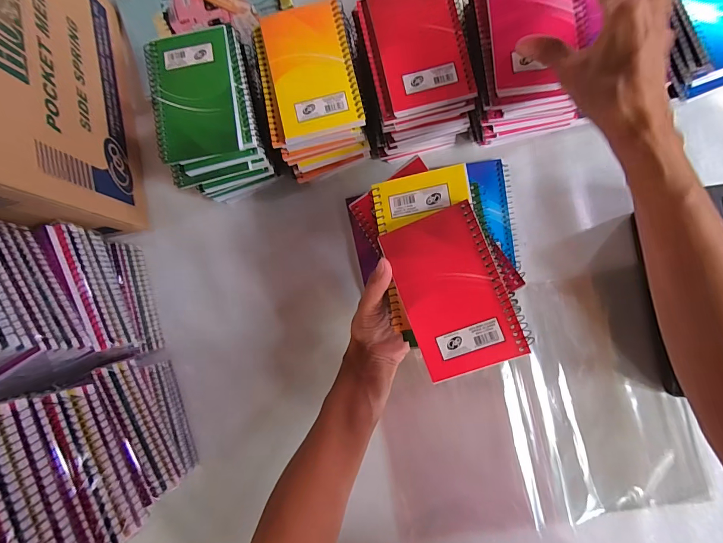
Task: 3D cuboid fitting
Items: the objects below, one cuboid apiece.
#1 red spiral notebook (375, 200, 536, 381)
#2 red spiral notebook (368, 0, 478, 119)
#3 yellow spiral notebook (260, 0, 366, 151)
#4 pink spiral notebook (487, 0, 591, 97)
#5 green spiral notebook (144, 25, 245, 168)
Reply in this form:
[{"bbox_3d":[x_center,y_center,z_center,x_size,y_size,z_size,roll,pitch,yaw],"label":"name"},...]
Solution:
[{"bbox_3d":[0.076,0.016,0.298,0.084,0.018,0.127,-20,85,2],"label":"red spiral notebook"},{"bbox_3d":[0.059,-0.223,0.357,0.082,0.008,0.131,-12,85,3],"label":"red spiral notebook"},{"bbox_3d":[-0.049,-0.201,0.370,0.083,0.013,0.137,-13,84,4],"label":"yellow spiral notebook"},{"bbox_3d":[0.161,-0.229,0.335,0.083,0.008,0.131,-5,84,5],"label":"pink spiral notebook"},{"bbox_3d":[-0.168,-0.176,0.366,0.085,0.009,0.128,-10,84,5],"label":"green spiral notebook"}]

